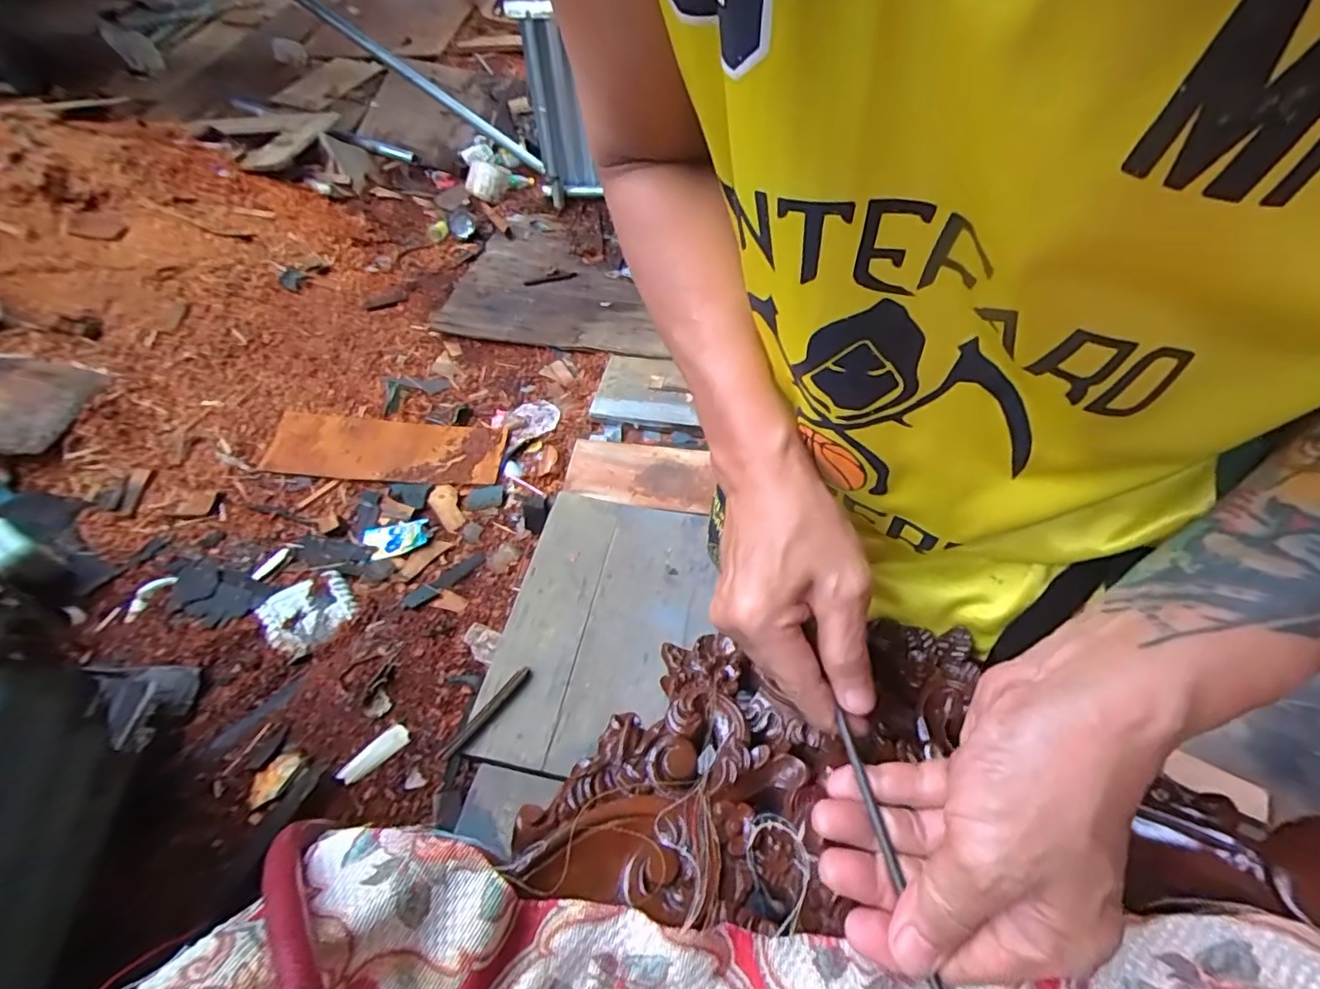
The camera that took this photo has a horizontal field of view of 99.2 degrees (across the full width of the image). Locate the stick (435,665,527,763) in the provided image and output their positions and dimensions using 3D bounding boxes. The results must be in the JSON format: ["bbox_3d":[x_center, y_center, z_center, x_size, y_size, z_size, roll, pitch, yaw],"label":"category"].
[{"bbox_3d":[-0.319,0.401,1.034,0.021,0.007,0.203,42,60,7],"label":"stick"}]

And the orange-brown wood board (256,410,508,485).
[{"bbox_3d":[-0.765,-0.134,1.546,0.652,0.020,0.207,6,51,7],"label":"orange-brown wood board"}]

